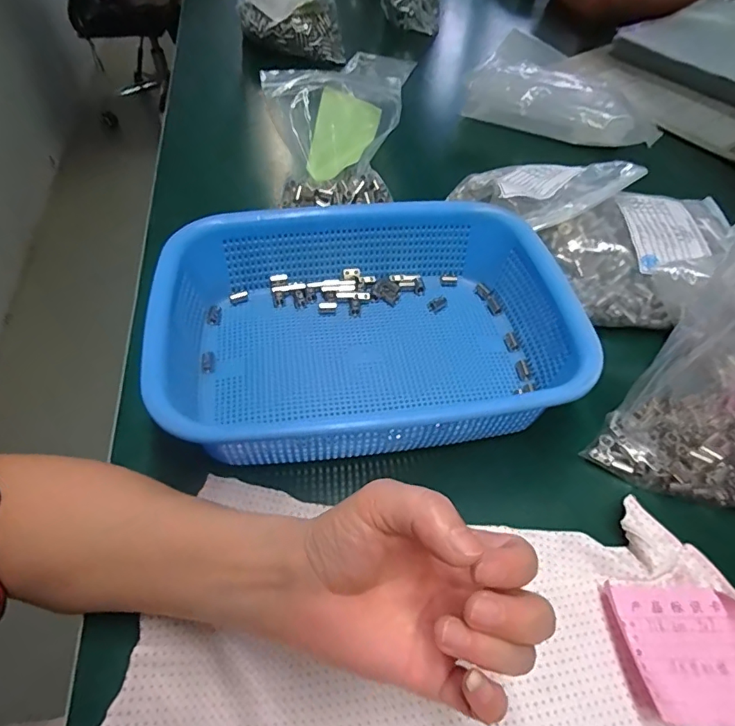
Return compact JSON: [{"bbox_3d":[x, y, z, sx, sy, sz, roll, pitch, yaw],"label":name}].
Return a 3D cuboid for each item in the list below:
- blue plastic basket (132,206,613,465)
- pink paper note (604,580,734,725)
[{"bbox_3d":[0.000,-0.027,0.363,0.284,0.069,0.205,-9,52,-7],"label":"blue plastic basket"},{"bbox_3d":[0.177,0.153,0.264,0.076,0.023,0.064,2,51,1],"label":"pink paper note"}]

